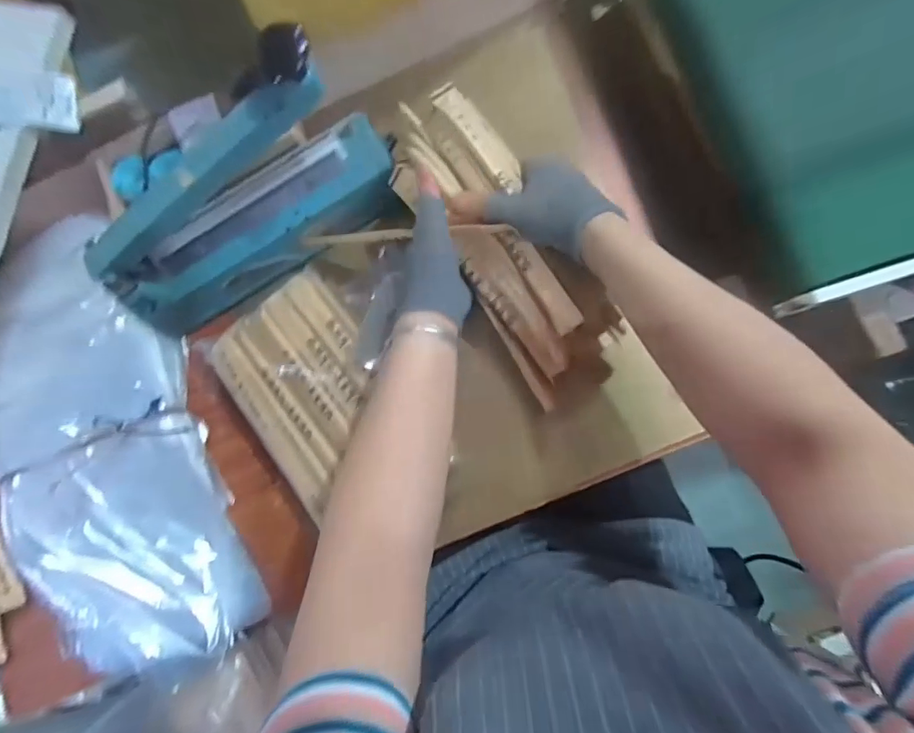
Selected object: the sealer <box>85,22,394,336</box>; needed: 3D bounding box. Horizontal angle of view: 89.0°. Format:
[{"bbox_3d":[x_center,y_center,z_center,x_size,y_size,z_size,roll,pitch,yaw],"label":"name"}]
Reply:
[{"bbox_3d":[-0.209,-0.152,0.434,0.294,0.187,0.082,-34,80,1],"label":"sealer"}]

